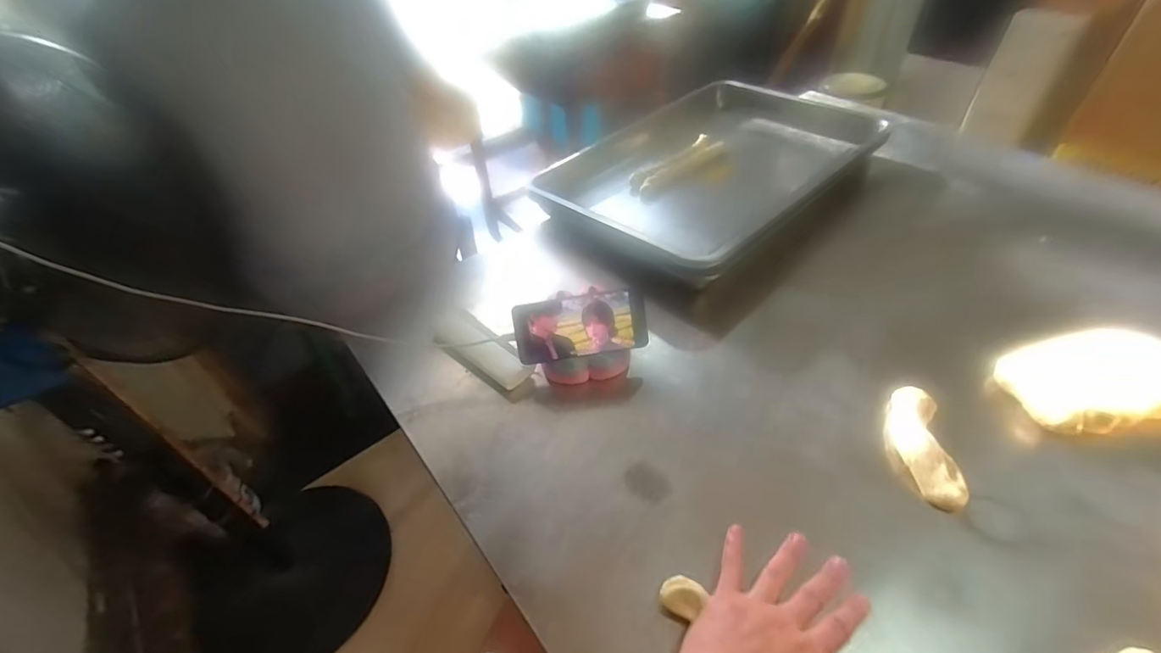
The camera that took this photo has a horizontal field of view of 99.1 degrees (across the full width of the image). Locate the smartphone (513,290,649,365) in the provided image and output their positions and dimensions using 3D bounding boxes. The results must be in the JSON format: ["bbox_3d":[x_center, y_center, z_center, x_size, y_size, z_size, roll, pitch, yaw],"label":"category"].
[{"bbox_3d":[0.001,0.000,0.634,0.166,0.076,0.016,-8,7,2],"label":"smartphone"}]

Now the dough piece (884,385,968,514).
[{"bbox_3d":[0.368,0.125,0.534,0.049,0.029,0.139,4,46,10],"label":"dough piece"}]

